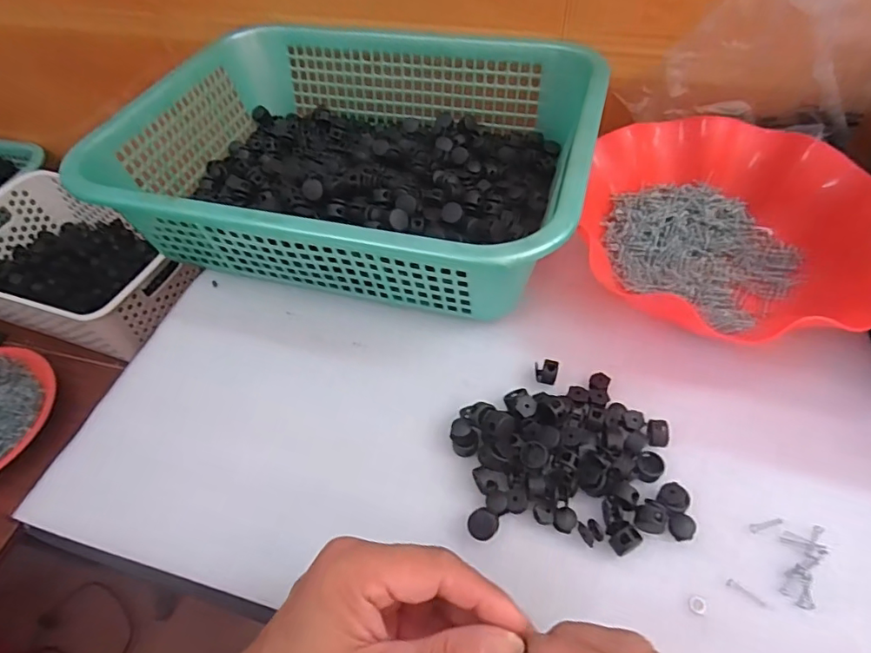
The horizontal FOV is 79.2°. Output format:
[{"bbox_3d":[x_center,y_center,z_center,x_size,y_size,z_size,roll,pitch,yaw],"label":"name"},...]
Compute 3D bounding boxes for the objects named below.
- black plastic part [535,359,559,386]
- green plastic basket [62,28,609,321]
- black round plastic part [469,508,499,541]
[{"bbox_3d":[0.077,0.031,0.361,0.016,0.010,0.016,2,53,6],"label":"black plastic part"},{"bbox_3d":[-0.065,-0.157,0.453,0.380,0.089,0.281,11,55,13],"label":"green plastic basket"},{"bbox_3d":[0.028,0.115,0.305,0.017,0.008,0.017,-2,53,3],"label":"black round plastic part"}]

